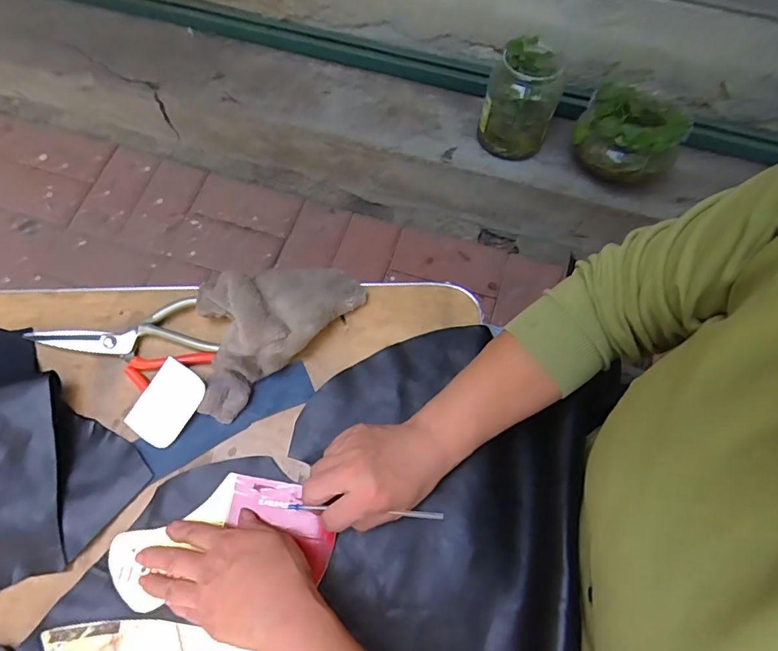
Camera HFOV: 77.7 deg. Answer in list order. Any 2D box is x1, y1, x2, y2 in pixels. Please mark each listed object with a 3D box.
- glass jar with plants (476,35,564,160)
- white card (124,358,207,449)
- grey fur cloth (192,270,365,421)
[{"bbox_3d":[0.268,-0.455,0.975,0.139,0.180,0.135,1,66,-1],"label":"glass jar with plants"},{"bbox_3d":[-0.202,0.071,0.439,0.054,0.004,0.071,28,81,17],"label":"white card"},{"bbox_3d":[-0.121,-0.010,0.450,0.181,0.035,0.107,-42,73,-18],"label":"grey fur cloth"}]

